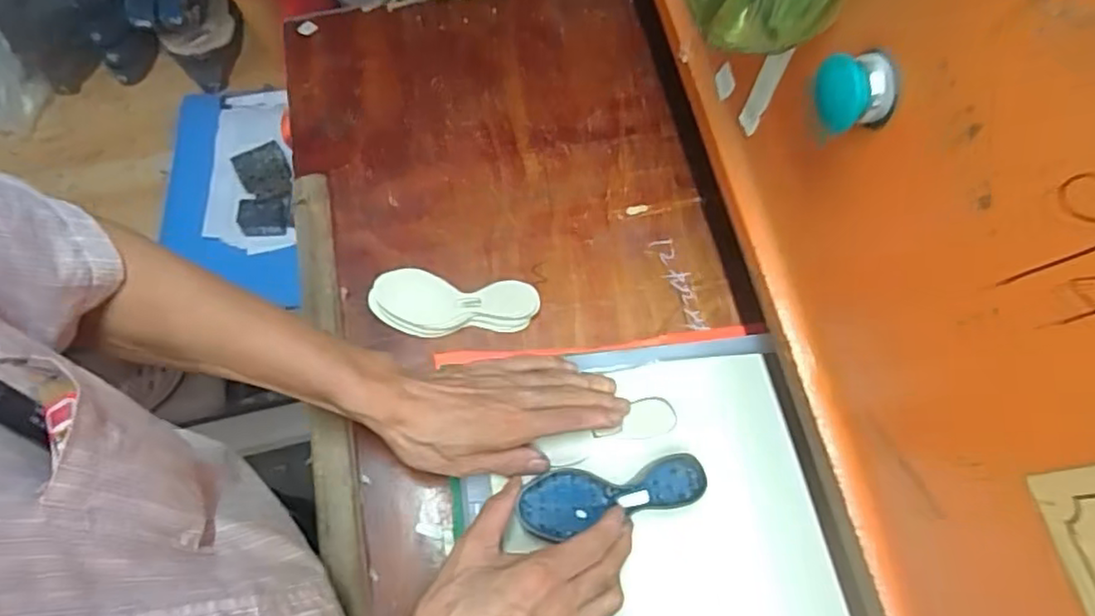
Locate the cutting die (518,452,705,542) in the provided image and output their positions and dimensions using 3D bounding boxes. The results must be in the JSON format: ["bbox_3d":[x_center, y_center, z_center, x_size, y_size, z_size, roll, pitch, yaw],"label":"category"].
[{"bbox_3d":[0.047,0.133,0.463,0.130,0.020,0.042,-8,69,-5],"label":"cutting die"}]

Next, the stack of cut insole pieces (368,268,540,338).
[{"bbox_3d":[-0.082,-0.003,0.572,0.142,0.020,0.054,3,68,-1],"label":"stack of cut insole pieces"}]

